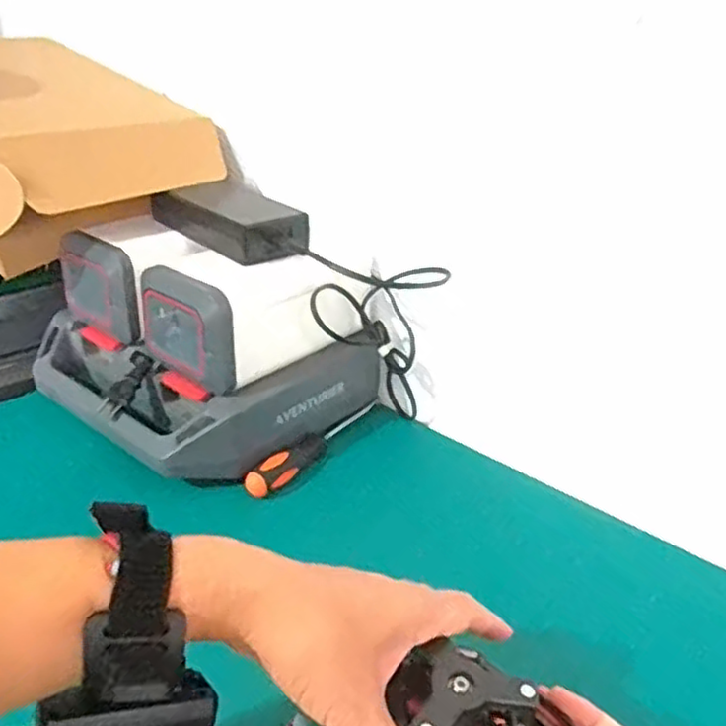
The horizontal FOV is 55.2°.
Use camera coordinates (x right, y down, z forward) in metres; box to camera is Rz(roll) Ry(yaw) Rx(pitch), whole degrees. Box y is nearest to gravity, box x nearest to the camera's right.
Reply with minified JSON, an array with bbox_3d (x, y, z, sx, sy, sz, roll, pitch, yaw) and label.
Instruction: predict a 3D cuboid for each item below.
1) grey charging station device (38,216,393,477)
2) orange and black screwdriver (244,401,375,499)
[{"bbox_3d":[-0.157,-0.038,0.674,0.270,0.155,0.232,24,34,35],"label":"grey charging station device"},{"bbox_3d":[-0.041,0.070,0.641,0.026,0.025,0.177,19,31,28],"label":"orange and black screwdriver"}]

